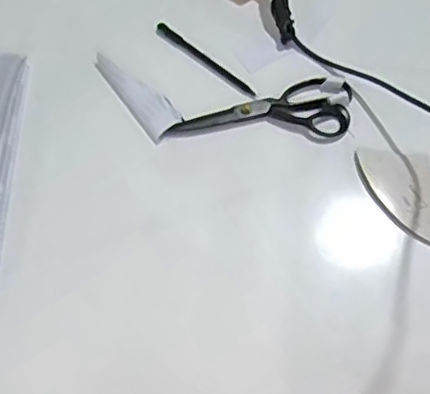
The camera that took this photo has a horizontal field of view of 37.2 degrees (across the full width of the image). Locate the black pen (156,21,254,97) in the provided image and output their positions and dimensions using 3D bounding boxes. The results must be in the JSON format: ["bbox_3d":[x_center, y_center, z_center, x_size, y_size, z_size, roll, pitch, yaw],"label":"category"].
[{"bbox_3d":[-0.013,-0.166,0.769,0.160,0.011,0.013,39,67,18],"label":"black pen"}]

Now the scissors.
[{"bbox_3d":[0.054,-0.090,0.721,0.213,0.011,0.076,-11,61,-6],"label":"scissors"}]

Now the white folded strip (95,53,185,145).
[{"bbox_3d":[-0.087,-0.122,0.738,0.046,0.008,0.139,-30,64,-16],"label":"white folded strip"}]

